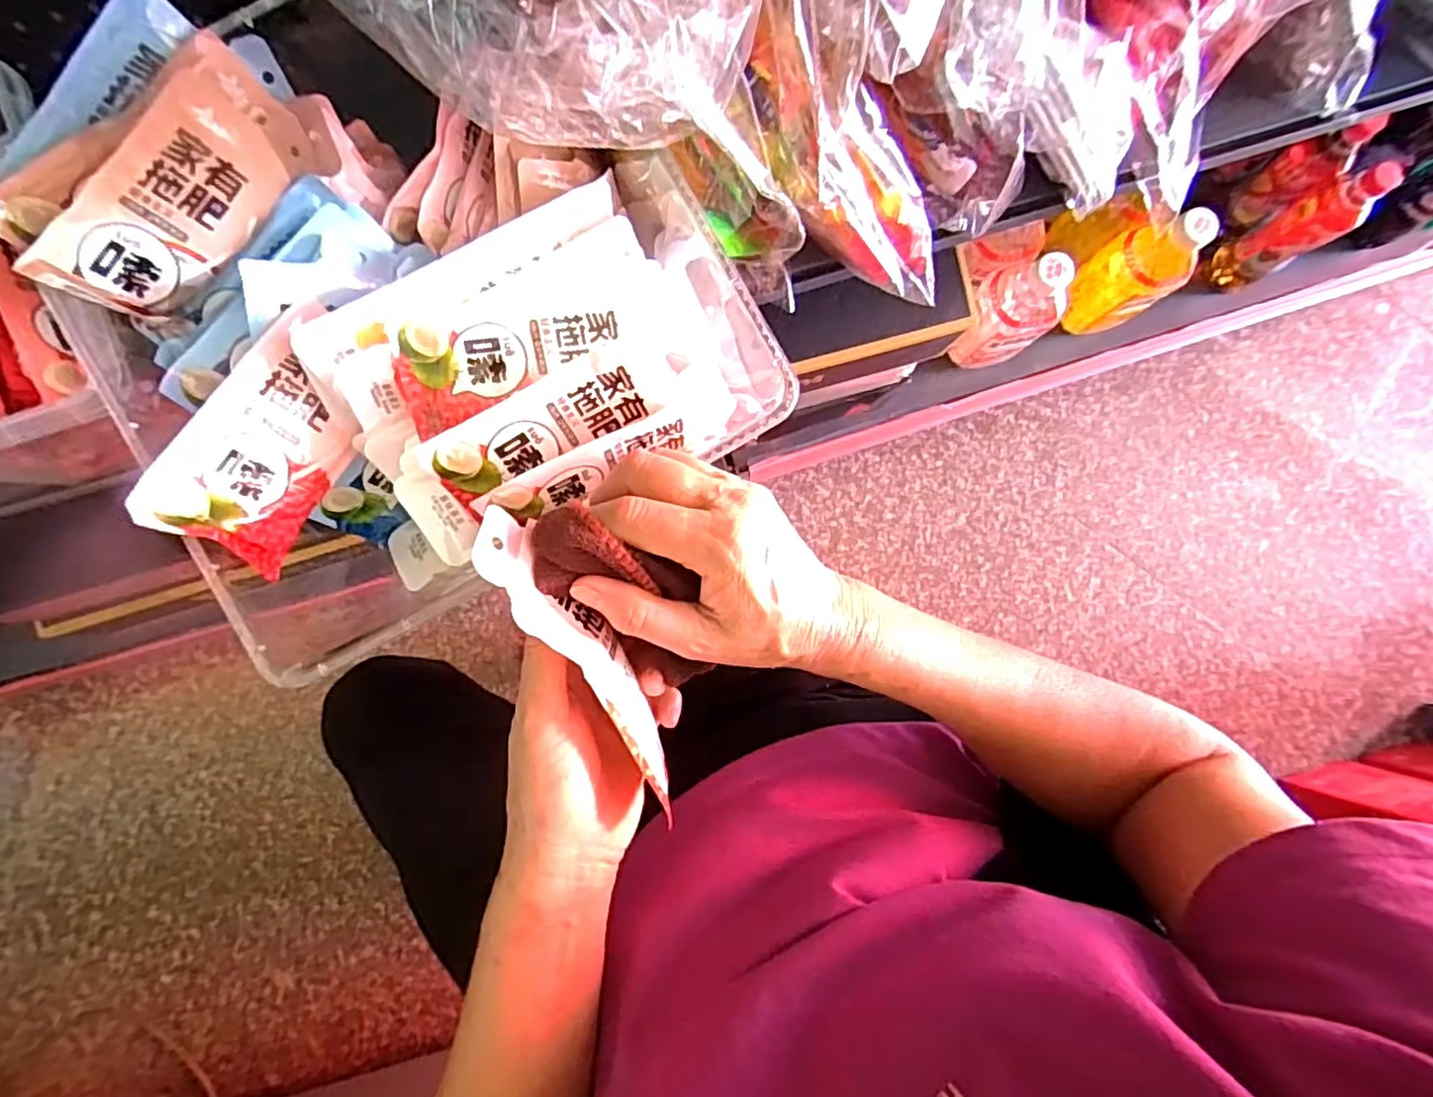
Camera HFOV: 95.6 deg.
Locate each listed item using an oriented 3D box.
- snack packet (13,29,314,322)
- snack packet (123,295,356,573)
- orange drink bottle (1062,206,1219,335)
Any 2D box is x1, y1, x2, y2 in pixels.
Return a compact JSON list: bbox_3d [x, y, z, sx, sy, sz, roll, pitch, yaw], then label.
[{"bbox_3d":[-0.271,-0.179,0.327,0.020,0.062,0.136,36,89,24],"label":"snack packet"},{"bbox_3d":[-0.226,-0.056,0.336,0.014,0.068,0.125,2,63,35],"label":"snack packet"},{"bbox_3d":[0.487,-0.326,0.768,0.074,0.163,0.088,-26,89,-3],"label":"orange drink bottle"}]

